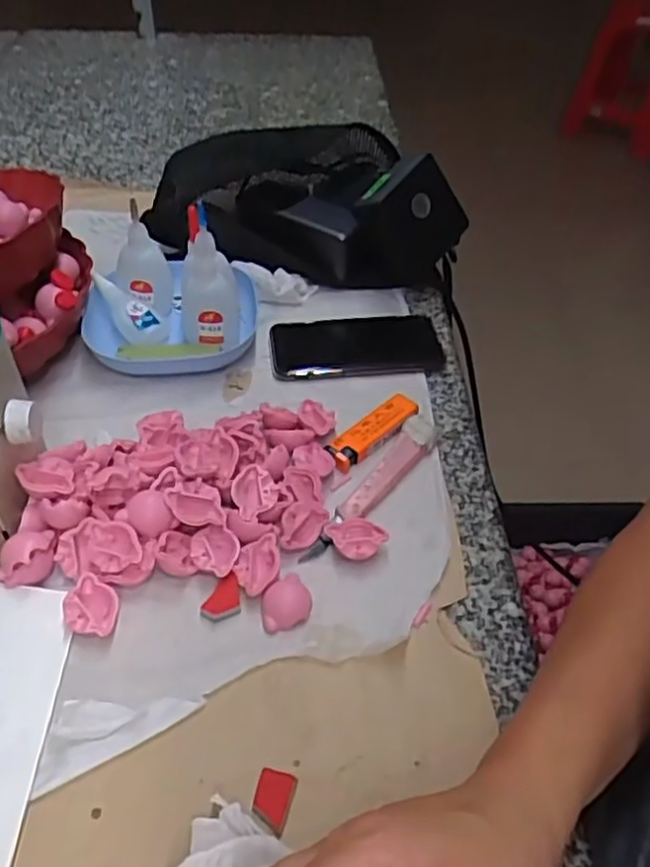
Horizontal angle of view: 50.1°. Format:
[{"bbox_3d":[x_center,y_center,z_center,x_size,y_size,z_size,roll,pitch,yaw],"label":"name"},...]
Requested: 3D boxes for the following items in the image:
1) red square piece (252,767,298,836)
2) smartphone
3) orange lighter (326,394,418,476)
[{"bbox_3d":[-0.025,0.172,0.327,0.017,0.006,0.026,15,45,7],"label":"red square piece"},{"bbox_3d":[0.025,-0.074,0.568,0.140,0.008,0.072,-4,46,-11],"label":"smartphone"},{"bbox_3d":[0.035,-0.004,0.497,0.080,0.009,0.025,-32,57,-33],"label":"orange lighter"}]

